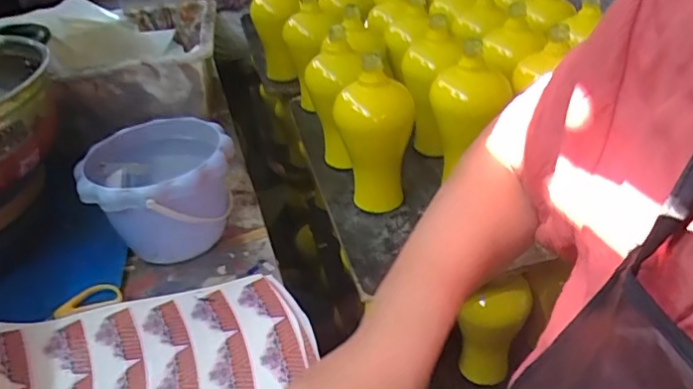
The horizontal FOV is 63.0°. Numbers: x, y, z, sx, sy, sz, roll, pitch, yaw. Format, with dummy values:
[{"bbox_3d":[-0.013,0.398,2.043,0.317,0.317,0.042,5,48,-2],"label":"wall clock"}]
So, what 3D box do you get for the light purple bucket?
[{"bbox_3d":[-0.193,0.003,0.608,0.150,0.114,0.163,-19,35,-19],"label":"light purple bucket"}]

